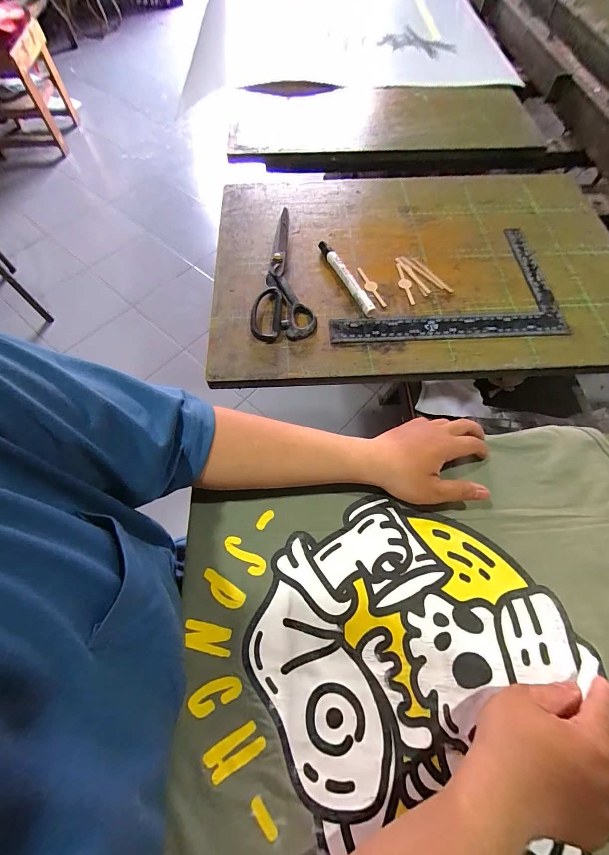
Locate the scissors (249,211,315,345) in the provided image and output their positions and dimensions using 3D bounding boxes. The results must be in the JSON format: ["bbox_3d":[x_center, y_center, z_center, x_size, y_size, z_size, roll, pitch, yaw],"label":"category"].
[{"bbox_3d":[-0.037,-0.222,0.463,0.079,0.021,0.239,-5,63,-4],"label":"scissors"}]

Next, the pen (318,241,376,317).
[{"bbox_3d":[0.055,-0.209,0.461,0.016,0.016,0.144,-19,65,-10],"label":"pen"}]

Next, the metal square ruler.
[{"bbox_3d":[0.181,-0.199,0.464,0.304,0.004,0.191,-2,63,-2],"label":"metal square ruler"}]

